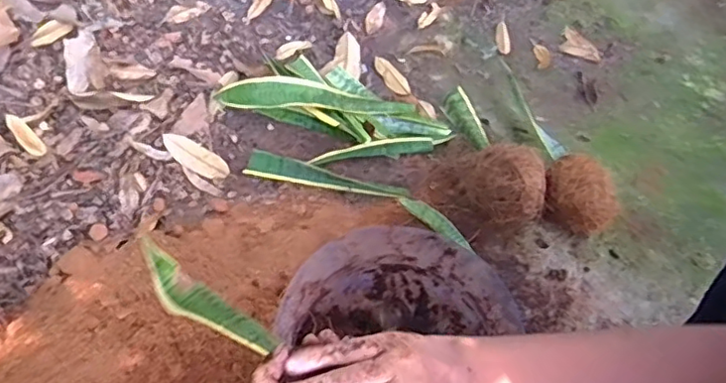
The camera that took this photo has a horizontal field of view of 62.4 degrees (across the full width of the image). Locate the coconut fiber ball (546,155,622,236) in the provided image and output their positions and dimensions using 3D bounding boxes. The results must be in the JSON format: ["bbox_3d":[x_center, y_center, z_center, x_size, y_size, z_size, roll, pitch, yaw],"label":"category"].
[{"bbox_3d":[0.336,0.003,0.927,0.102,0.081,0.108,2,57,-3],"label":"coconut fiber ball"}]

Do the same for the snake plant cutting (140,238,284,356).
[{"bbox_3d":[-0.154,0.099,0.550,0.038,0.028,0.245,-41,37,-26],"label":"snake plant cutting"}]

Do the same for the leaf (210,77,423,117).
[{"bbox_3d":[-0.077,-0.161,1.035,0.339,0.032,0.054,7,57,0],"label":"leaf"}]

